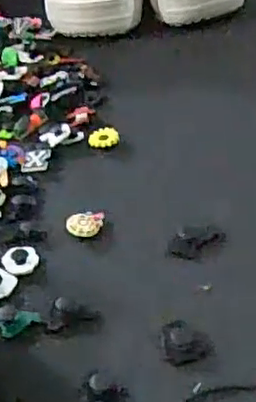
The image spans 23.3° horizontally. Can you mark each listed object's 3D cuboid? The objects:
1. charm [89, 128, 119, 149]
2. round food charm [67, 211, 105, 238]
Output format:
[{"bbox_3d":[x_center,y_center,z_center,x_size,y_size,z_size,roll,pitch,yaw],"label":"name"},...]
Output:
[{"bbox_3d":[-0.020,-0.052,0.512,0.025,0.010,0.017,-10,38,-2],"label":"charm"},{"bbox_3d":[-0.029,0.016,0.426,0.021,0.009,0.023,3,39,15],"label":"round food charm"}]

